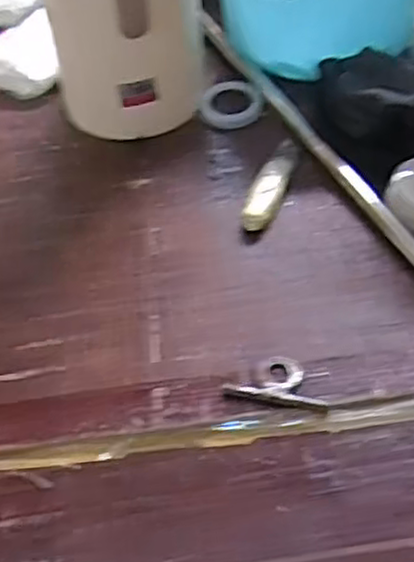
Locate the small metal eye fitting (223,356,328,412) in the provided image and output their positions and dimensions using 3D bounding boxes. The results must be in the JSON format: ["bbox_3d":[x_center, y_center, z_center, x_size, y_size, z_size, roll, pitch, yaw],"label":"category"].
[{"bbox_3d":[0.049,0.068,0.503,0.069,0.004,0.035,8,55,9],"label":"small metal eye fitting"}]

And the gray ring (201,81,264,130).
[{"bbox_3d":[0.023,-0.163,0.673,0.055,0.013,0.050,-1,54,2],"label":"gray ring"}]

